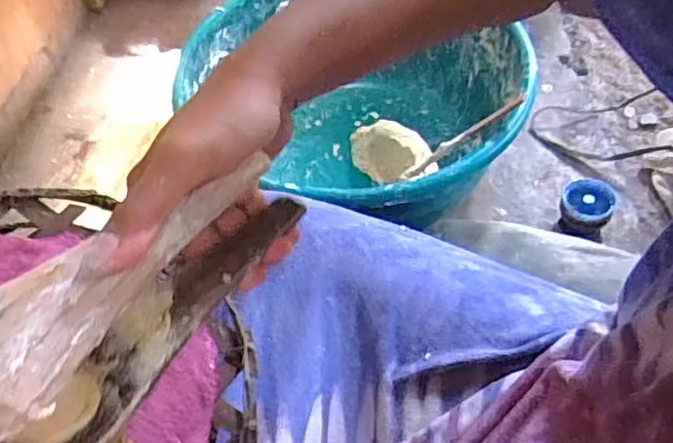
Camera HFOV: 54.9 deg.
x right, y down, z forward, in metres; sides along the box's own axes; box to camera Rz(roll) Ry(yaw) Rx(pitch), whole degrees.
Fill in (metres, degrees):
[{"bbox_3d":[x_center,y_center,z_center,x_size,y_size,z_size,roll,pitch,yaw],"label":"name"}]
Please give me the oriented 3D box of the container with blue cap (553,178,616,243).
[{"bbox_3d":[0.313,-0.017,0.814,0.062,0.049,0.068,21,57,18],"label":"container with blue cap"}]

